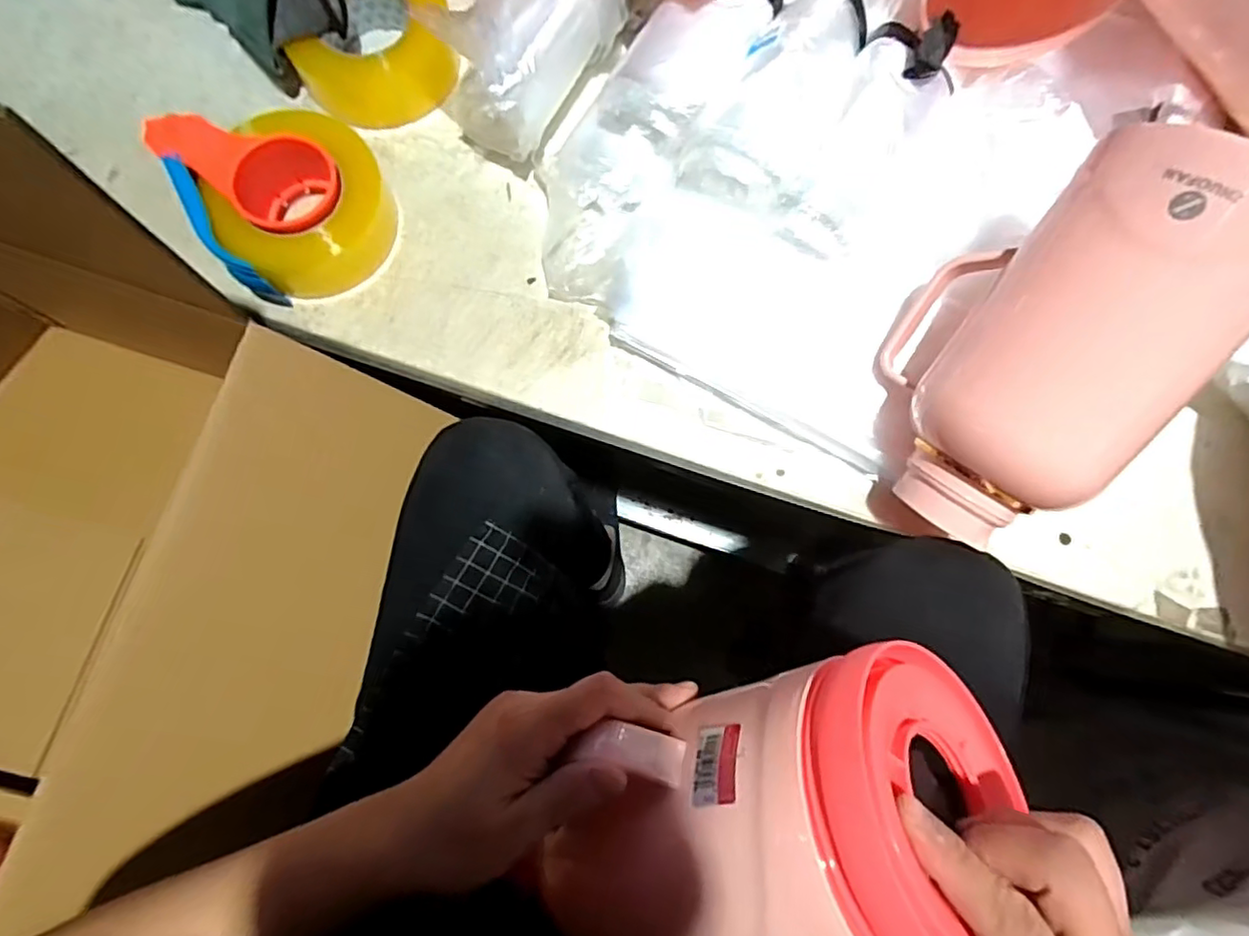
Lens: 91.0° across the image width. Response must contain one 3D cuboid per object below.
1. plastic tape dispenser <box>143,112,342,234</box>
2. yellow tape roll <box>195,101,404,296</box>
[{"bbox_3d":[-0.280,-0.225,0.473,0.132,0.059,0.075,33,79,5],"label":"plastic tape dispenser"},{"bbox_3d":[-0.249,-0.209,0.478,0.119,0.058,0.126,0,78,-1],"label":"yellow tape roll"}]

